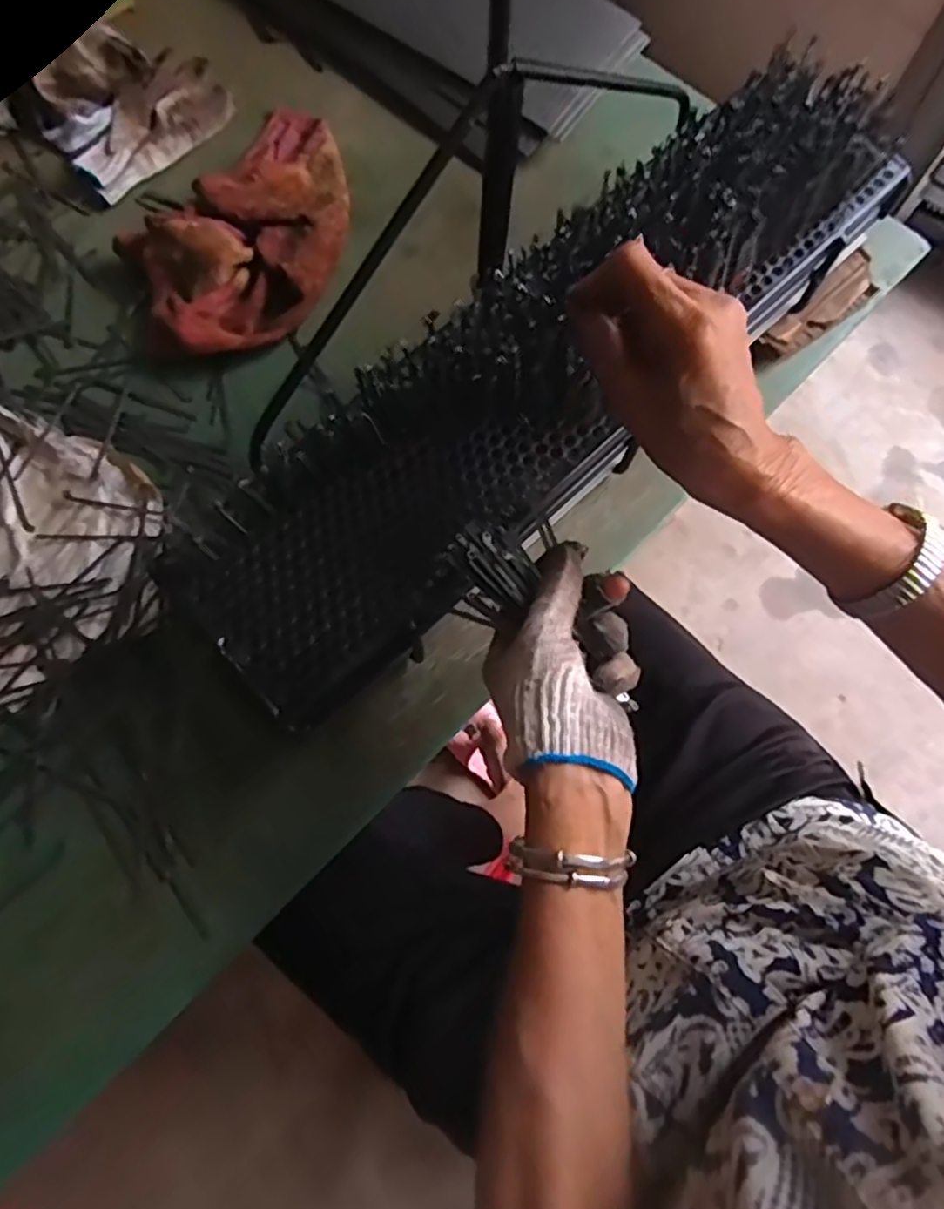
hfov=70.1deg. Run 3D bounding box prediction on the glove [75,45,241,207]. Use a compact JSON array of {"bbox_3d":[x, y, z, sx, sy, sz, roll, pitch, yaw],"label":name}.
[{"bbox_3d":[-0.301,-0.451,0.627,0.092,0.021,0.169,35,77,11],"label":"glove"}]

